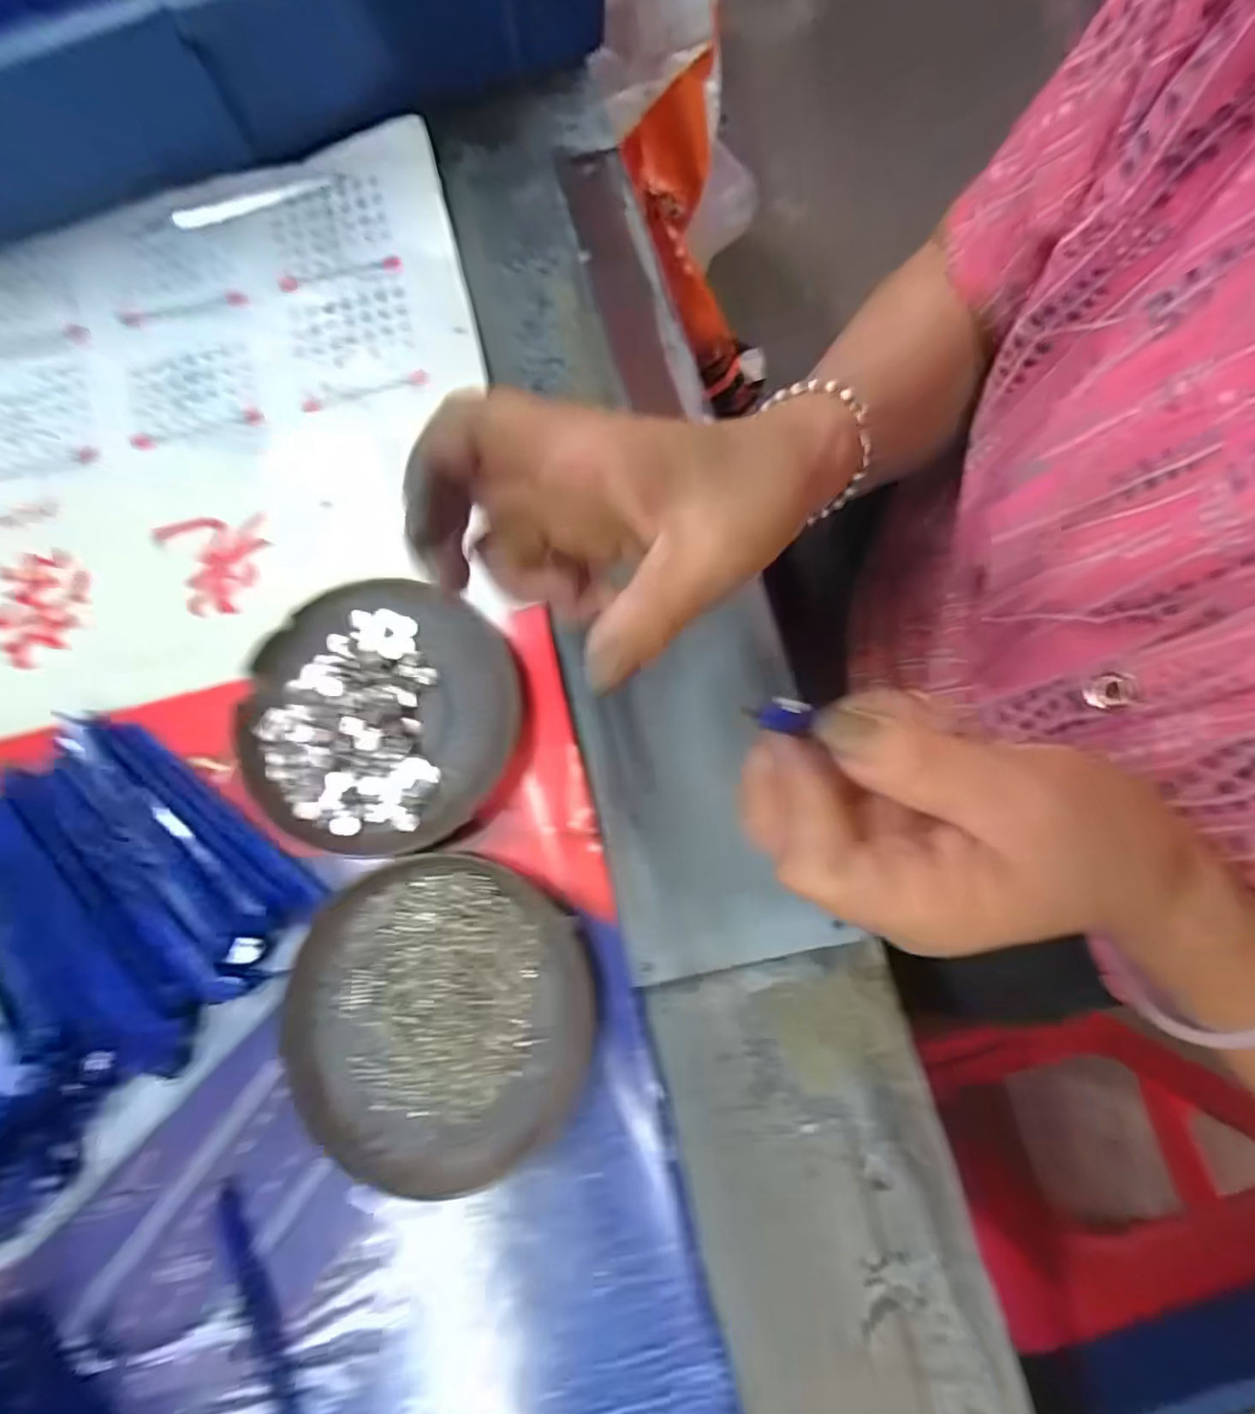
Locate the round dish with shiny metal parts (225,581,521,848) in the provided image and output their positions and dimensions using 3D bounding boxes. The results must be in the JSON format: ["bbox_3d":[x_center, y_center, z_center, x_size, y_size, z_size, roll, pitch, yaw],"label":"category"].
[{"bbox_3d":[-0.104,0.003,0.273,0.112,0.013,0.110,0,78,1],"label":"round dish with shiny metal parts"}]

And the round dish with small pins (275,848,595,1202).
[{"bbox_3d":[-0.074,0.119,0.250,0.117,0.013,0.112,0,78,1],"label":"round dish with small pins"}]

